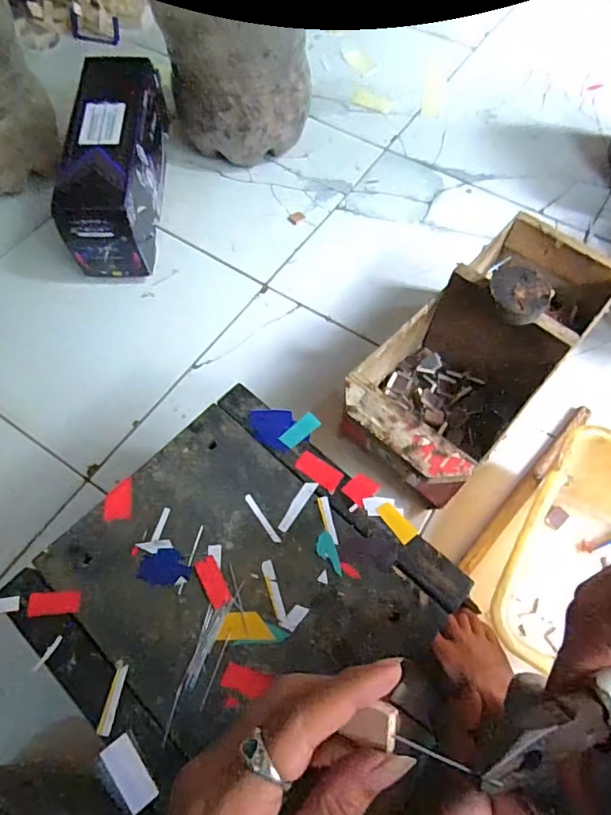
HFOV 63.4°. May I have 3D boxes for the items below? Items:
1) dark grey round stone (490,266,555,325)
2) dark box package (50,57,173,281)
[{"bbox_3d":[0.223,-0.119,0.519,0.061,0.019,0.062,0,63,0],"label":"dark grey round stone"},{"bbox_3d":[-0.296,-0.381,0.786,0.103,0.176,0.331,0,63,0],"label":"dark box package"}]

